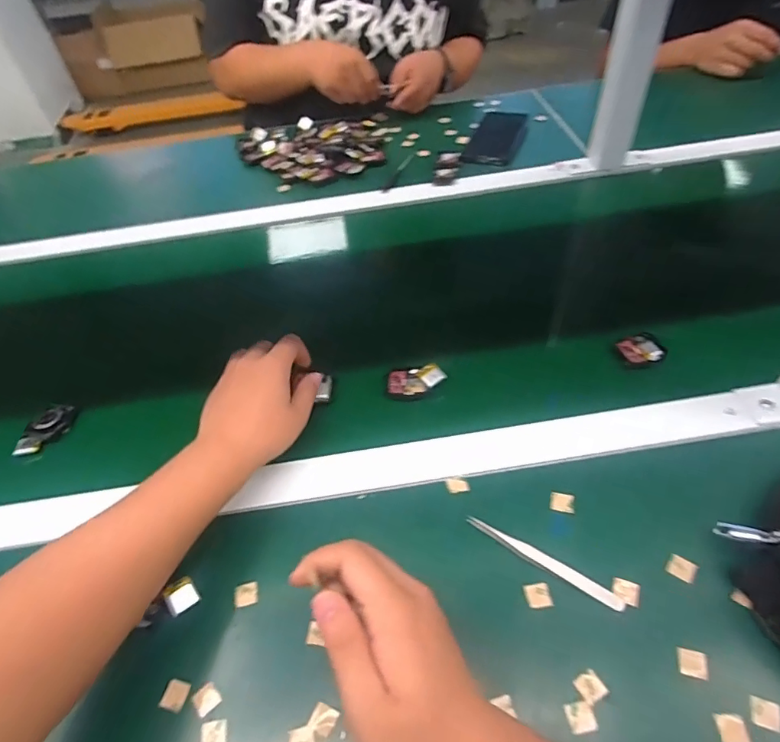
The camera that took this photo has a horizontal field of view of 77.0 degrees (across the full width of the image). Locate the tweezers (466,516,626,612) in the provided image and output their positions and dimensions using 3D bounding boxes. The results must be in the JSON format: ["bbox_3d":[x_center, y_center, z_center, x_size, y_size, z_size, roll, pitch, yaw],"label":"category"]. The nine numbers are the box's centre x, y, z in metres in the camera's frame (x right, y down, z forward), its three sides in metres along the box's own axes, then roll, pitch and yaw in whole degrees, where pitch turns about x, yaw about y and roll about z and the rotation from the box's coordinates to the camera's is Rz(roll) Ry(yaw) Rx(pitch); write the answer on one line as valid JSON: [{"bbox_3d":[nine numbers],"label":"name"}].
[{"bbox_3d":[0.113,0.140,0.363,0.118,0.008,0.012,22,56,24],"label":"tweezers"}]

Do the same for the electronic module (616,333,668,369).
[{"bbox_3d":[0.252,-0.020,0.488,0.042,0.008,0.038,-20,50,-10],"label":"electronic module"}]

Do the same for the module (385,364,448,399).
[{"bbox_3d":[0.025,0.009,0.479,0.056,0.017,0.033,-1,49,7],"label":"module"}]

